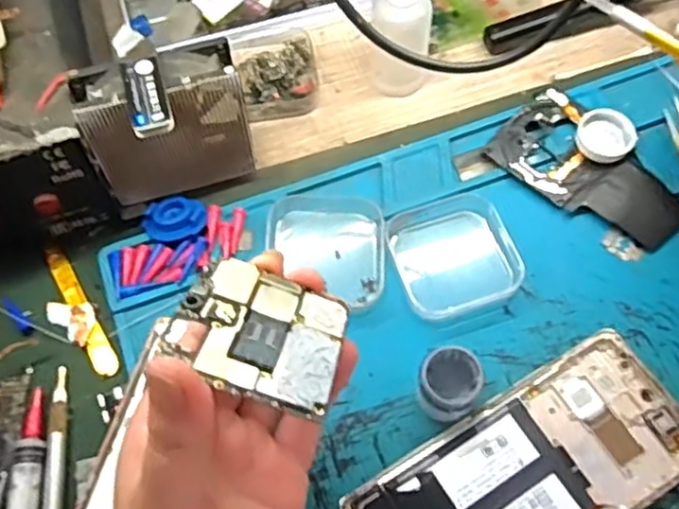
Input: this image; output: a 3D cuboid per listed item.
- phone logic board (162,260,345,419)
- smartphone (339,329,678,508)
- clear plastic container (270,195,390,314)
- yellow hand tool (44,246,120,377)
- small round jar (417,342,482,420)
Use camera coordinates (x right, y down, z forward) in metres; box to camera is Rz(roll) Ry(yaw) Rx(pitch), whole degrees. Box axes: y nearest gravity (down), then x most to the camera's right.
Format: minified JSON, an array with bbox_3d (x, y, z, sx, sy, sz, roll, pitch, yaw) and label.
[{"bbox_3d":[-0.027,0.026,0.239,0.055,0.004,0.064,21,32,2],"label":"phone logic board"},{"bbox_3d":[0.088,0.104,0.319,0.161,0.009,0.075,-29,66,-12],"label":"smartphone"},{"bbox_3d":[-0.007,-0.003,0.372,0.062,0.011,0.069,-3,63,1],"label":"clear plastic container"},{"bbox_3d":[-0.139,0.030,0.369,0.012,0.004,0.086,-30,66,-13],"label":"yellow hand tool"},{"bbox_3d":[0.054,0.060,0.332,0.029,0.024,0.036,15,64,10],"label":"small round jar"}]

